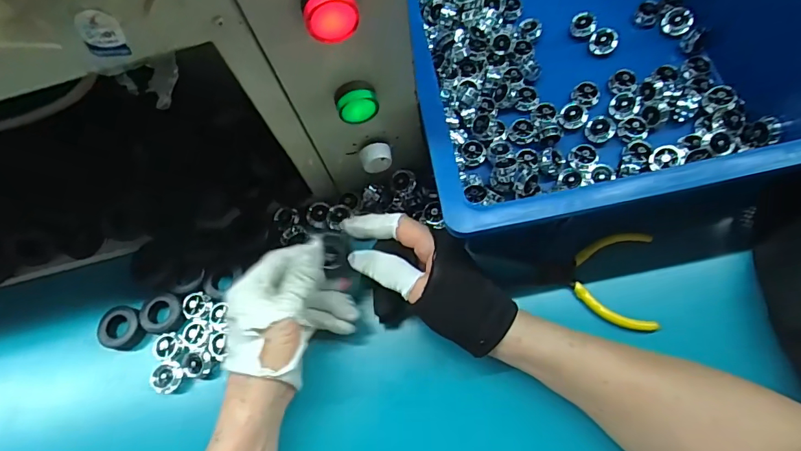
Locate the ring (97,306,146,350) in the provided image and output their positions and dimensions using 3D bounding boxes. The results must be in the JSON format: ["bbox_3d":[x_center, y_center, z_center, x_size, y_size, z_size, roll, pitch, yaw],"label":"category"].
[{"bbox_3d":[-0.244,0.091,0.408,0.037,0.015,0.036,-1,69,3],"label":"ring"}]

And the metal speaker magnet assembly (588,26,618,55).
[{"bbox_3d":[0.197,-0.178,0.449,0.027,0.014,0.024,-7,94,31],"label":"metal speaker magnet assembly"}]

